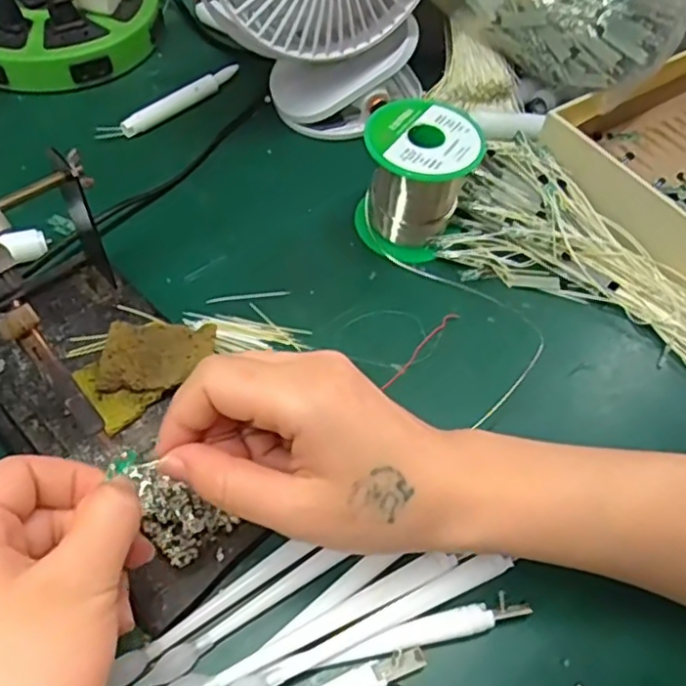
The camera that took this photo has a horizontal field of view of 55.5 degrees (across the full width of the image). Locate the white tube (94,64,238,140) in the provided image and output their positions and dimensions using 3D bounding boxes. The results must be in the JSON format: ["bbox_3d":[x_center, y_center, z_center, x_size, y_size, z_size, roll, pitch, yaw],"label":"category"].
[{"bbox_3d":[-0.124,-0.174,0.473,0.010,0.013,0.119,38,60,20],"label":"white tube"}]

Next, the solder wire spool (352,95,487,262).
[{"bbox_3d":[0.046,-0.102,0.398,0.067,0.063,0.071,2,55,-2],"label":"solder wire spool"}]

